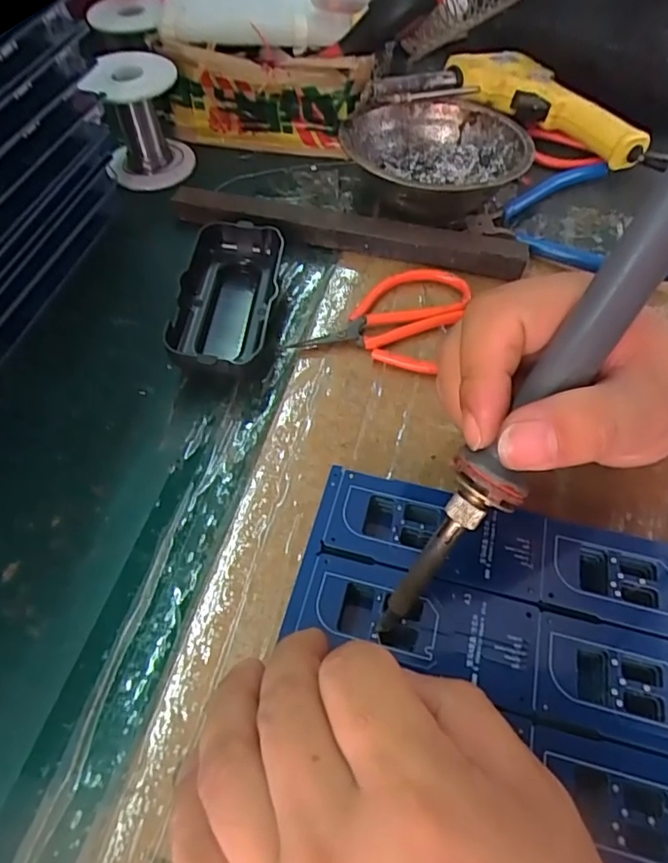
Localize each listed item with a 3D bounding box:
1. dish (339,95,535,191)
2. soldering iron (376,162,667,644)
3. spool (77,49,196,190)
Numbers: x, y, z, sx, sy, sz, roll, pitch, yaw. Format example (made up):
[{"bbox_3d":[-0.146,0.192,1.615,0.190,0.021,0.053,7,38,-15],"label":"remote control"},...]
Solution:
[{"bbox_3d":[0.072,-0.197,0.390,0.131,0.032,0.102,-13,57,-8],"label":"dish"},{"bbox_3d":[0.073,-0.015,0.185,0.022,0.015,0.217,36,103,22],"label":"soldering iron"},{"bbox_3d":[-0.139,-0.222,0.400,0.063,0.073,0.061,-14,57,-9],"label":"spool"}]

